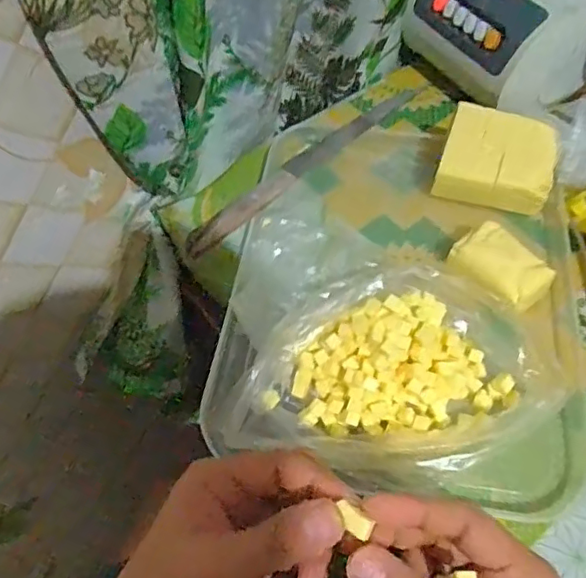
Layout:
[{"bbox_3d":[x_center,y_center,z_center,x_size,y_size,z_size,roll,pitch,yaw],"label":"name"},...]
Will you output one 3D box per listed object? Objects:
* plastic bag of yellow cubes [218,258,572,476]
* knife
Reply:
[{"bbox_3d":[0.070,0.050,0.361,0.210,0.057,0.121,3,58,3],"label":"plastic bag of yellow cubes"},{"bbox_3d":[0.015,-0.107,0.476,0.021,0.027,0.268,37,65,22],"label":"knife"}]

